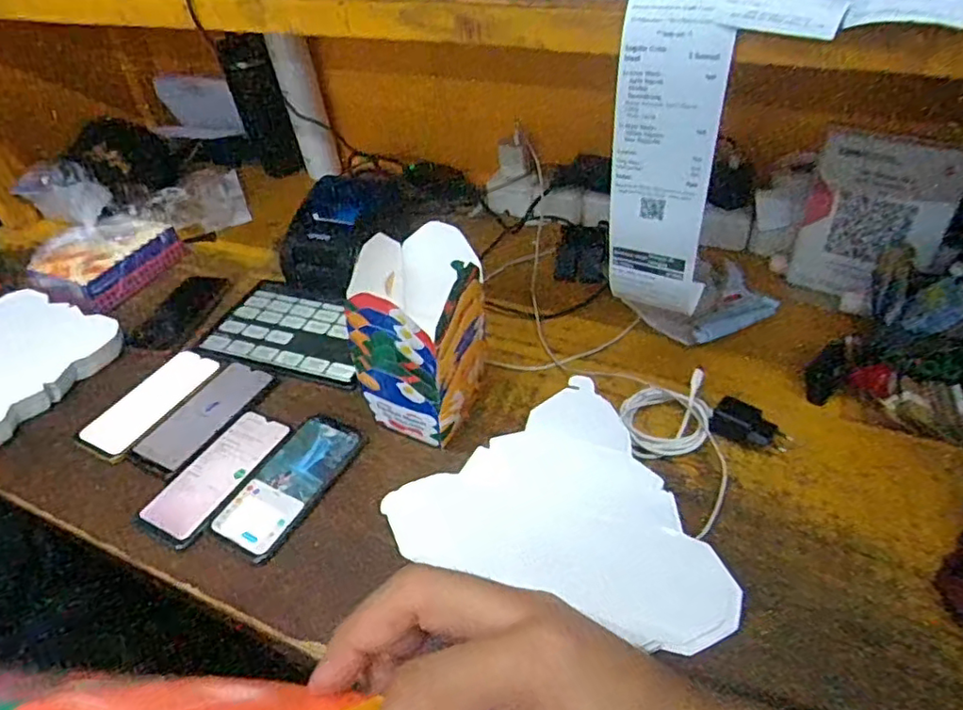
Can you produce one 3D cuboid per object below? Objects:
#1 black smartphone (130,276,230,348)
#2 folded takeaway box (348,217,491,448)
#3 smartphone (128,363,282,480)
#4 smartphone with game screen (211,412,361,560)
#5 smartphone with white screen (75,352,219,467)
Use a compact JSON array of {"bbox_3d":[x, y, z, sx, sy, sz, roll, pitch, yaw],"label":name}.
[{"bbox_3d":[-0.438,-0.068,0.901,0.092,0.013,0.176,0,42,6],"label":"black smartphone"},{"bbox_3d":[-0.061,-0.018,0.629,0.113,0.206,0.123,19,47,25],"label":"folded takeaway box"},{"bbox_3d":[-0.326,0.072,0.727,0.086,0.007,0.170,18,47,24],"label":"smartphone"},{"bbox_3d":[-0.199,0.131,0.641,0.075,0.017,0.167,17,47,23],"label":"smartphone with game screen"},{"bbox_3d":[-0.404,0.056,0.747,0.080,0.005,0.171,14,46,21],"label":"smartphone with white screen"}]

